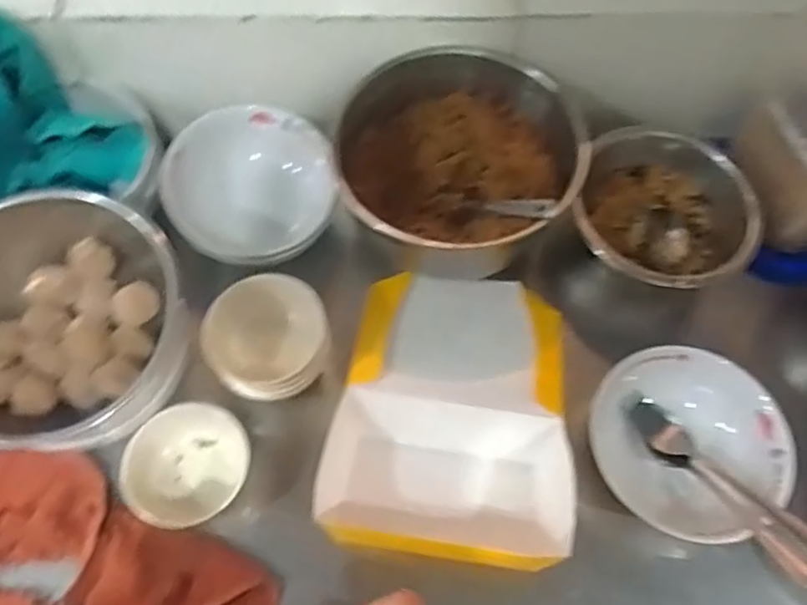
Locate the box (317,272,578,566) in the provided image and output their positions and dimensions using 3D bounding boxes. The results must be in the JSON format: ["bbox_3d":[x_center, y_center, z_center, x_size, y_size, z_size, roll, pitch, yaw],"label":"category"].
[{"bbox_3d":[0.047,0.083,0.557,0.190,0.063,0.249,11,64,3],"label":"box"}]

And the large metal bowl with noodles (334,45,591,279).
[{"bbox_3d":[0.058,-0.125,0.609,0.184,0.106,0.200,1,64,-2],"label":"large metal bowl with noodles"}]

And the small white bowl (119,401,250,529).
[{"bbox_3d":[-0.173,0.132,0.538,0.087,0.065,0.091,1,64,-2],"label":"small white bowl"}]

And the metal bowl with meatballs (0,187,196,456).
[{"bbox_3d":[-0.265,0.008,0.514,0.181,0.096,0.198,1,64,-2],"label":"metal bowl with meatballs"}]

